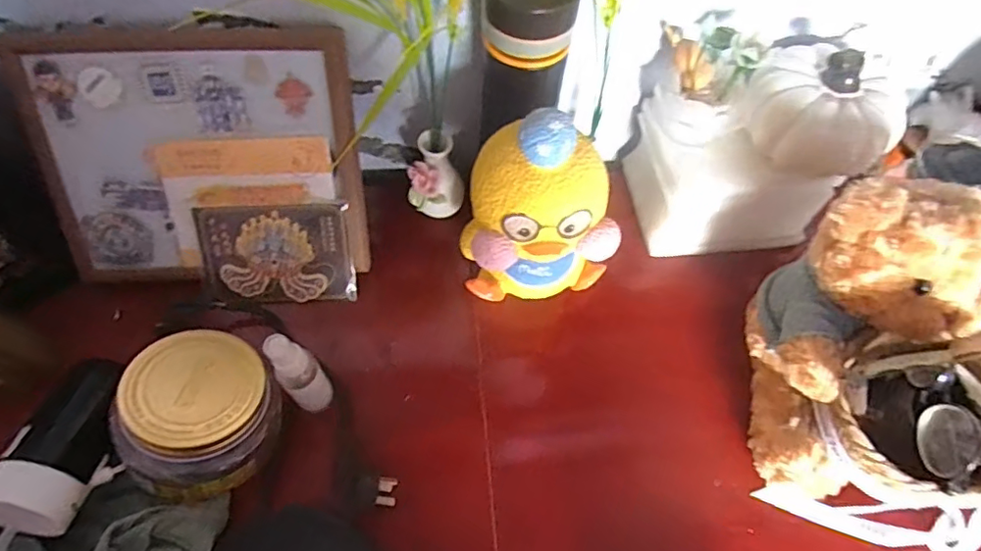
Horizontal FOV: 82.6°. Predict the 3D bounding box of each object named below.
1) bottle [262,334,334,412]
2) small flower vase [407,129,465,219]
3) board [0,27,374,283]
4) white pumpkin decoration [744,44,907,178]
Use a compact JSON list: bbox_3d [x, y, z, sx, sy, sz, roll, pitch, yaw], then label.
[{"bbox_3d":[-0.150,0.079,0.443,0.029,0.111,0.023,-39,69,-21],"label":"bottle"},{"bbox_3d":[-0.057,-0.098,0.561,0.049,0.087,0.045,38,66,17],"label":"small flower vase"},{"bbox_3d":[-0.263,-0.105,0.507,0.275,0.215,0.035,0,22,0],"label":"board"},{"bbox_3d":[0.300,-0.157,0.498,0.134,0.079,0.120,41,67,18],"label":"white pumpkin decoration"}]

